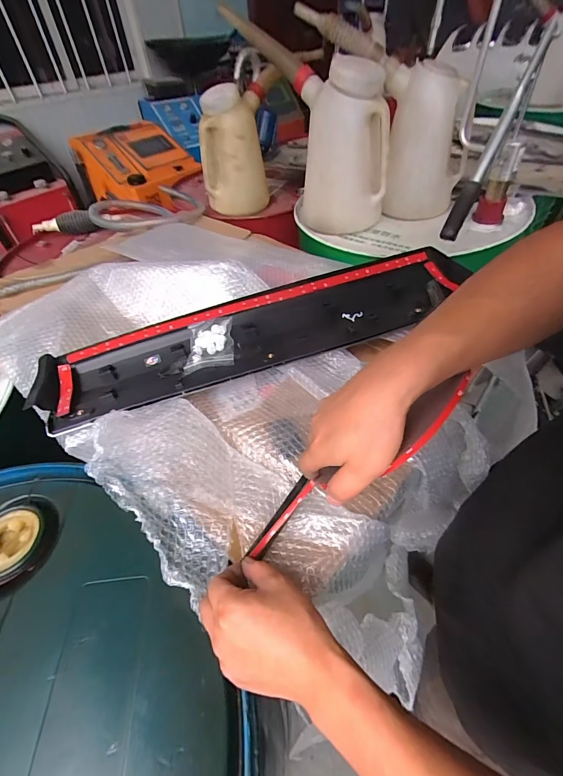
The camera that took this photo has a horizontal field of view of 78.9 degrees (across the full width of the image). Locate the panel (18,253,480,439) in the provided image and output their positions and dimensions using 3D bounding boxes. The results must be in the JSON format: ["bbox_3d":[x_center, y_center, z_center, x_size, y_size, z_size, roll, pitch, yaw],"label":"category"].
[{"bbox_3d":[-0.025,-0.099,0.572,0.726,0.051,0.155,-17,50,-11],"label":"panel"}]

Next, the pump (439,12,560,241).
[{"bbox_3d":[0.382,-0.414,0.611,0.048,0.304,0.244,34,59,29],"label":"pump"}]

